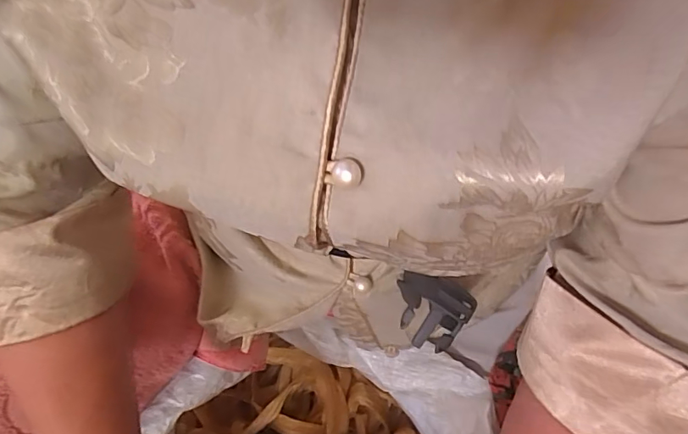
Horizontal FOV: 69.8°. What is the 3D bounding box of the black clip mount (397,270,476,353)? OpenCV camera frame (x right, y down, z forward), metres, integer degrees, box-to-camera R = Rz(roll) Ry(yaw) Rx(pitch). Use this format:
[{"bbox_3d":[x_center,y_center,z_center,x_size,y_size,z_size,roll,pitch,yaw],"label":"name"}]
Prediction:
[{"bbox_3d":[0.059,0.060,0.313,0.047,0.030,0.041,10,66,2],"label":"black clip mount"}]

